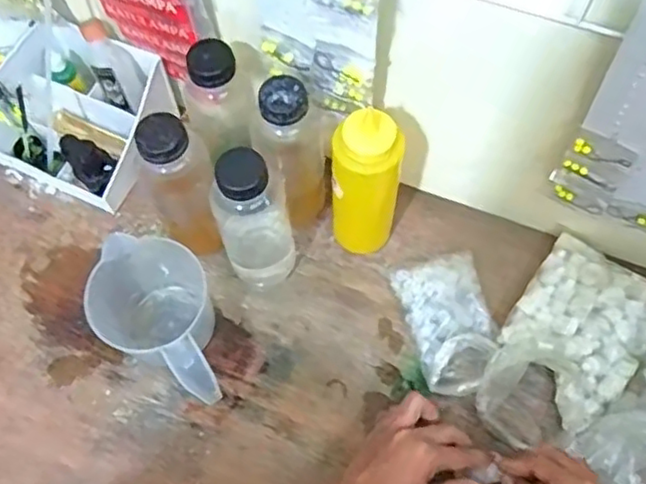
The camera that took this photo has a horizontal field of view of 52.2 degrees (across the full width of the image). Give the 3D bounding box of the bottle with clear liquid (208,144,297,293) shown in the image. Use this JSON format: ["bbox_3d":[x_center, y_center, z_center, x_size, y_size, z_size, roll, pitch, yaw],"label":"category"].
[{"bbox_3d":[-0.063,-0.012,0.590,0.055,0.189,0.052,0,68,1],"label":"bottle with clear liquid"}]

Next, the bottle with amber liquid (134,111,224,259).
[{"bbox_3d":[-0.124,-0.041,0.600,0.049,0.190,0.052,0,68,1],"label":"bottle with amber liquid"}]

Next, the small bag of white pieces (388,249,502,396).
[{"bbox_3d":[0.123,0.077,0.634,0.080,0.033,0.129,-15,68,-5],"label":"small bag of white pieces"}]

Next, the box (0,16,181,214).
[{"bbox_3d":[-0.292,-0.147,0.698,0.237,0.100,0.144,20,70,9],"label":"box"}]

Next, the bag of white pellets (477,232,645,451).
[{"bbox_3d":[0.227,0.098,0.613,0.119,0.043,0.201,33,79,15],"label":"bag of white pellets"}]

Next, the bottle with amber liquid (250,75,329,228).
[{"bbox_3d":[-0.036,-0.079,0.616,0.066,0.191,0.063,-32,71,-11],"label":"bottle with amber liquid"}]

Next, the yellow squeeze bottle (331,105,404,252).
[{"bbox_3d":[0.039,-0.045,0.600,0.056,0.193,0.051,0,68,1],"label":"yellow squeeze bottle"}]

